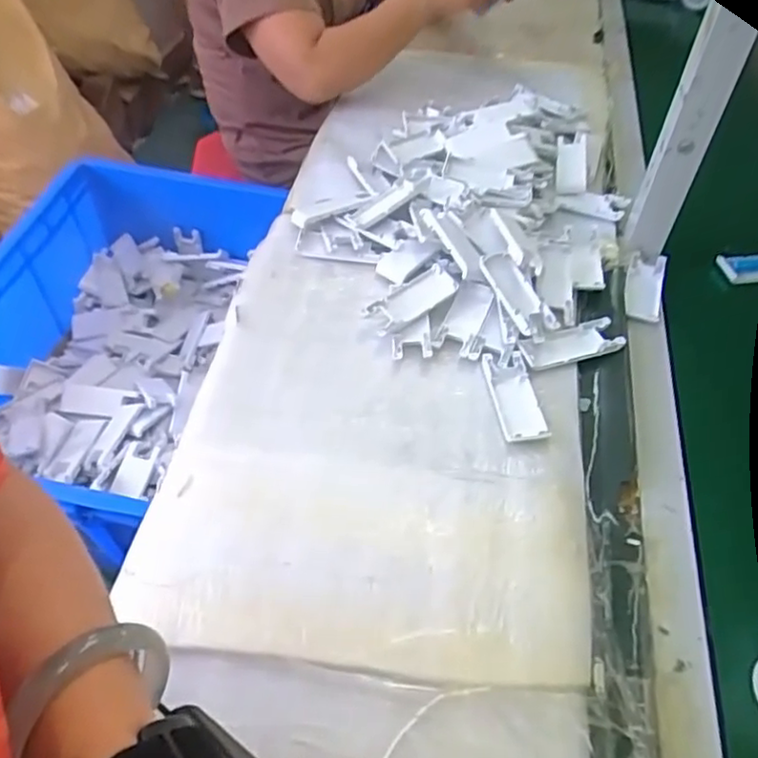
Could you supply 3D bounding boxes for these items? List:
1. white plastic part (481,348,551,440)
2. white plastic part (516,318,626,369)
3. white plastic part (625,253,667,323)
[{"bbox_3d":[0.130,0.014,0.620,0.041,0.010,0.108,-3,50,-4],"label":"white plastic part"},{"bbox_3d":[0.195,-0.039,0.663,0.110,0.012,0.043,-13,52,-12],"label":"white plastic part"},{"bbox_3d":[0.300,-0.103,0.731,0.042,0.014,0.099,15,52,11],"label":"white plastic part"}]

